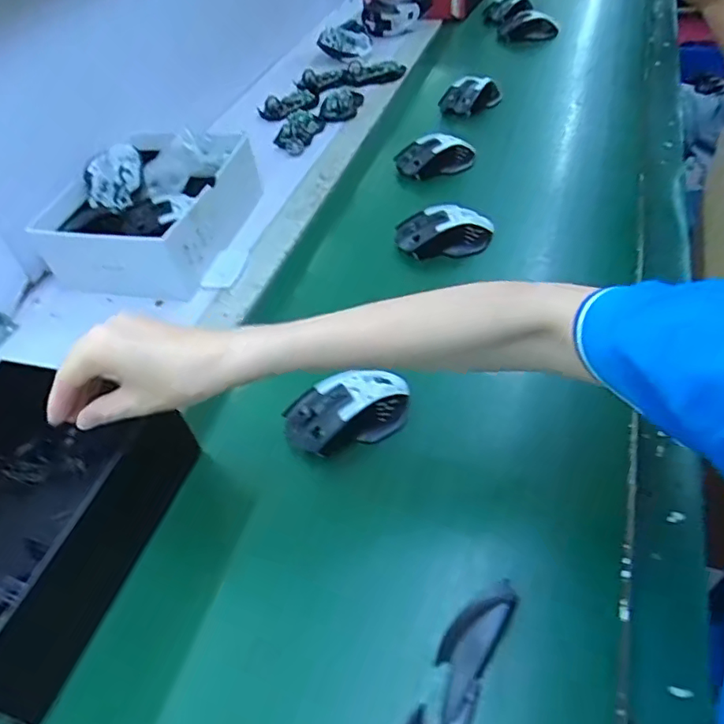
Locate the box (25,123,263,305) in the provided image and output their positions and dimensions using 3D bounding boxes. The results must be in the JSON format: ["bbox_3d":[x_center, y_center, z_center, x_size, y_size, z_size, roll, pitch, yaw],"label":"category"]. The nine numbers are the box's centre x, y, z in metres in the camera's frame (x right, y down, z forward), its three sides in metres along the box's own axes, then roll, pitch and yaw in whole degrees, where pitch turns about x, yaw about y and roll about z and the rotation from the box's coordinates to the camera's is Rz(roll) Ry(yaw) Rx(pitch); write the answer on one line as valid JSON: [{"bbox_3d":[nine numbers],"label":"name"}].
[{"bbox_3d":[-0.257,-0.198,0.729,0.201,0.084,0.242,6,49,14],"label":"box"}]

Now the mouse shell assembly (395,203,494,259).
[{"bbox_3d":[0.096,-0.149,0.654,0.112,0.040,0.062,-5,47,4],"label":"mouse shell assembly"}]

